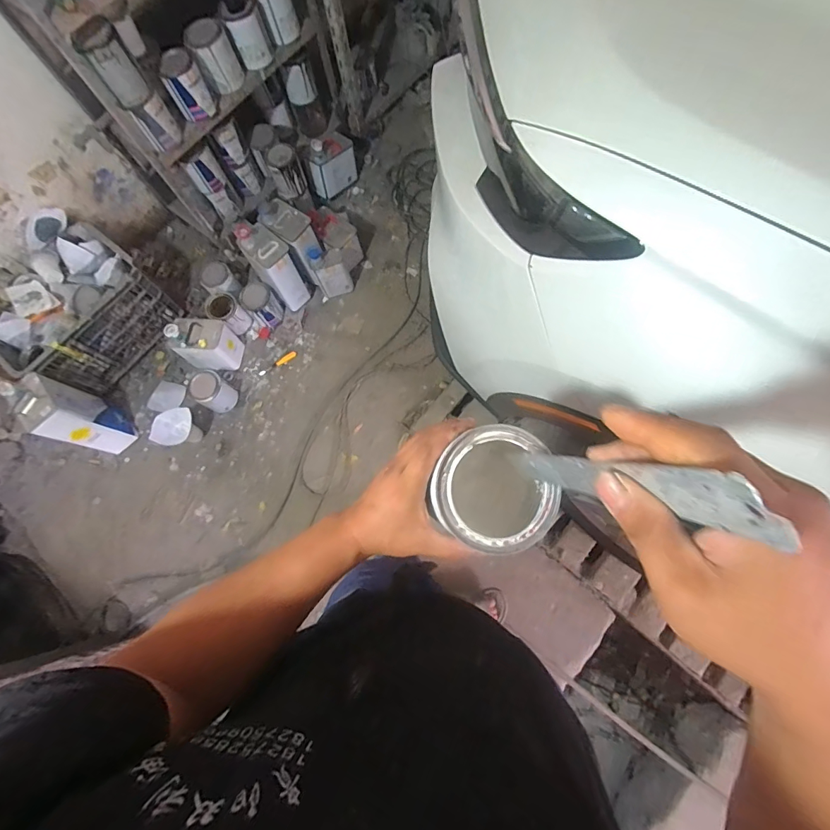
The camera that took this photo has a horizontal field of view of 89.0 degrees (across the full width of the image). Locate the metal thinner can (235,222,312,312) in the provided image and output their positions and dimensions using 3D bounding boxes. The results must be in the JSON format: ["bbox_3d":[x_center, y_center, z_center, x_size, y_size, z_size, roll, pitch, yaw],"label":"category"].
[{"bbox_3d":[-0.487,-0.512,1.473,0.120,0.258,0.214,-38,75,-7],"label":"metal thinner can"}]

